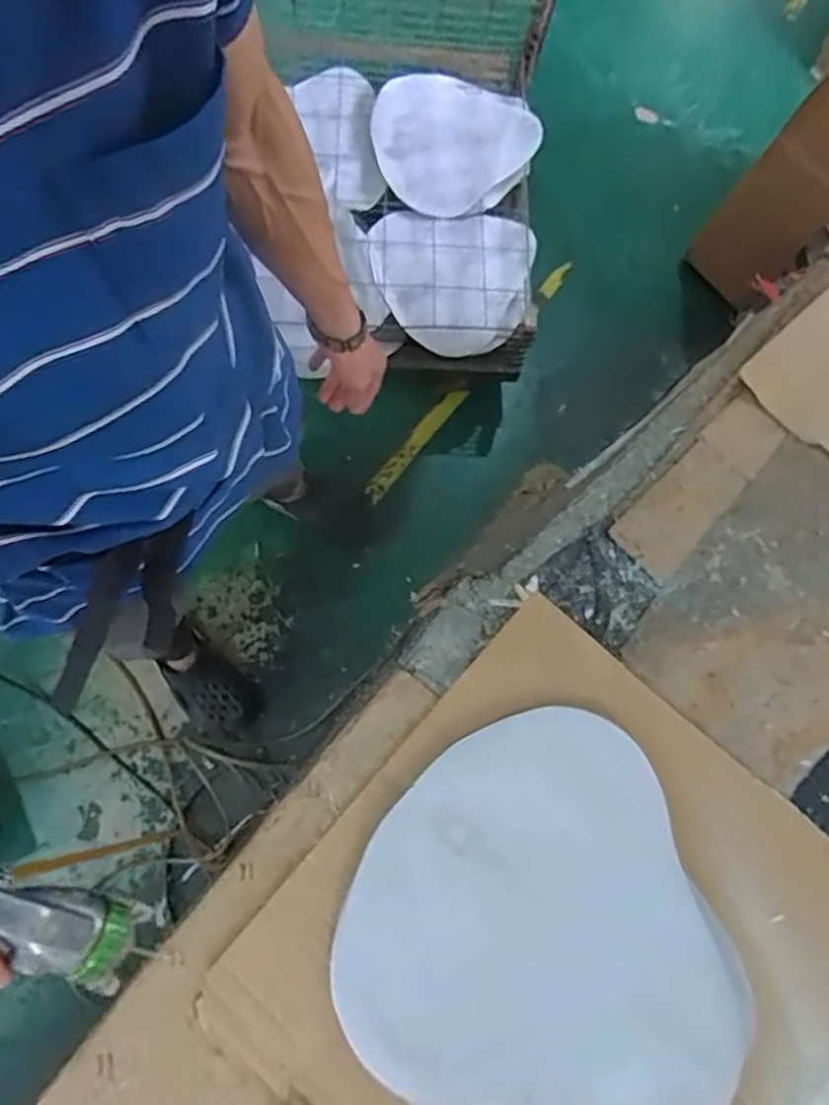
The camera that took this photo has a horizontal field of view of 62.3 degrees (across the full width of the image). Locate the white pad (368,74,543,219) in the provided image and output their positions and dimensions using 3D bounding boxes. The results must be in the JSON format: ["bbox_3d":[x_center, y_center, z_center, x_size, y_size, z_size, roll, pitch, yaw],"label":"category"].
[{"bbox_3d":[0.063,-0.898,1.477,0.361,0.051,0.312,-43,84,-13],"label":"white pad"}]

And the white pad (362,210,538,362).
[{"bbox_3d":[0.087,-0.558,1.401,0.337,0.047,0.303,-5,78,-7],"label":"white pad"}]

